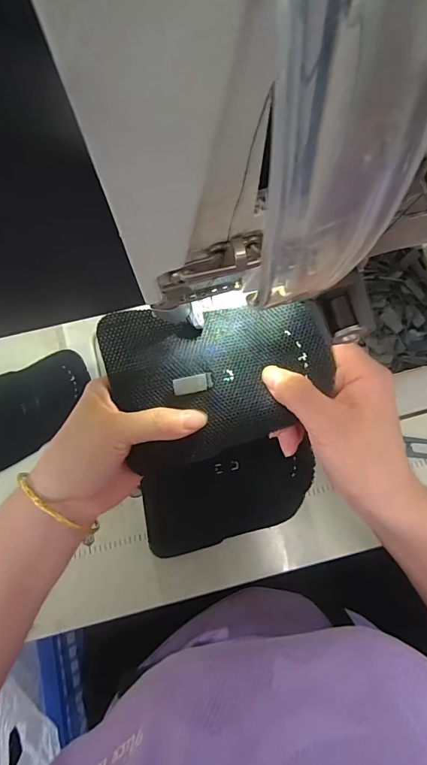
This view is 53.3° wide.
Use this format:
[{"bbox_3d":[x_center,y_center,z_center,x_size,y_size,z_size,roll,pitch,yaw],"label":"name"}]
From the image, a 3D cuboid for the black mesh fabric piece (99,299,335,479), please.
[{"bbox_3d":[0.005,0.003,0.279,0.140,0.016,0.096,-7,91,3],"label":"black mesh fabric piece"}]

